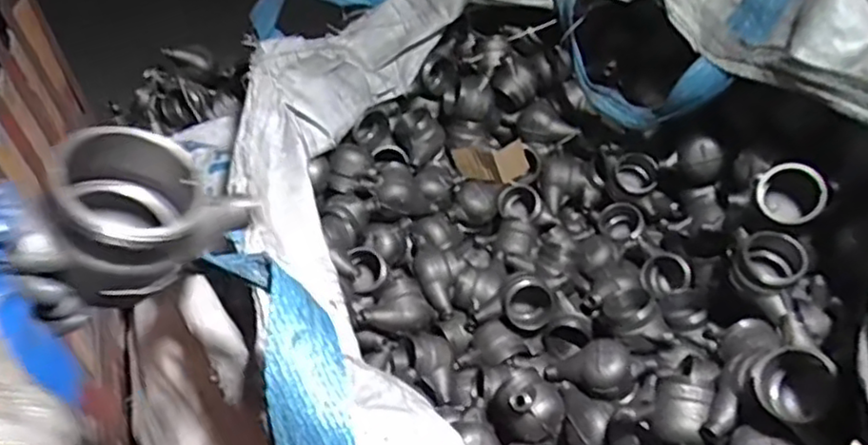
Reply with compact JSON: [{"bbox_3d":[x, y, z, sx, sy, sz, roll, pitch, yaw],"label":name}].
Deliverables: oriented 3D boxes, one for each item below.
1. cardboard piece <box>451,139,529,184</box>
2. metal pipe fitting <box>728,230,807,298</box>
[{"bbox_3d":[0.111,-0.115,1.321,0.138,0.073,0.040,-5,32,18],"label":"cardboard piece"},{"bbox_3d":[0.452,0.055,0.915,0.088,0.063,0.080,-3,44,3],"label":"metal pipe fitting"}]

